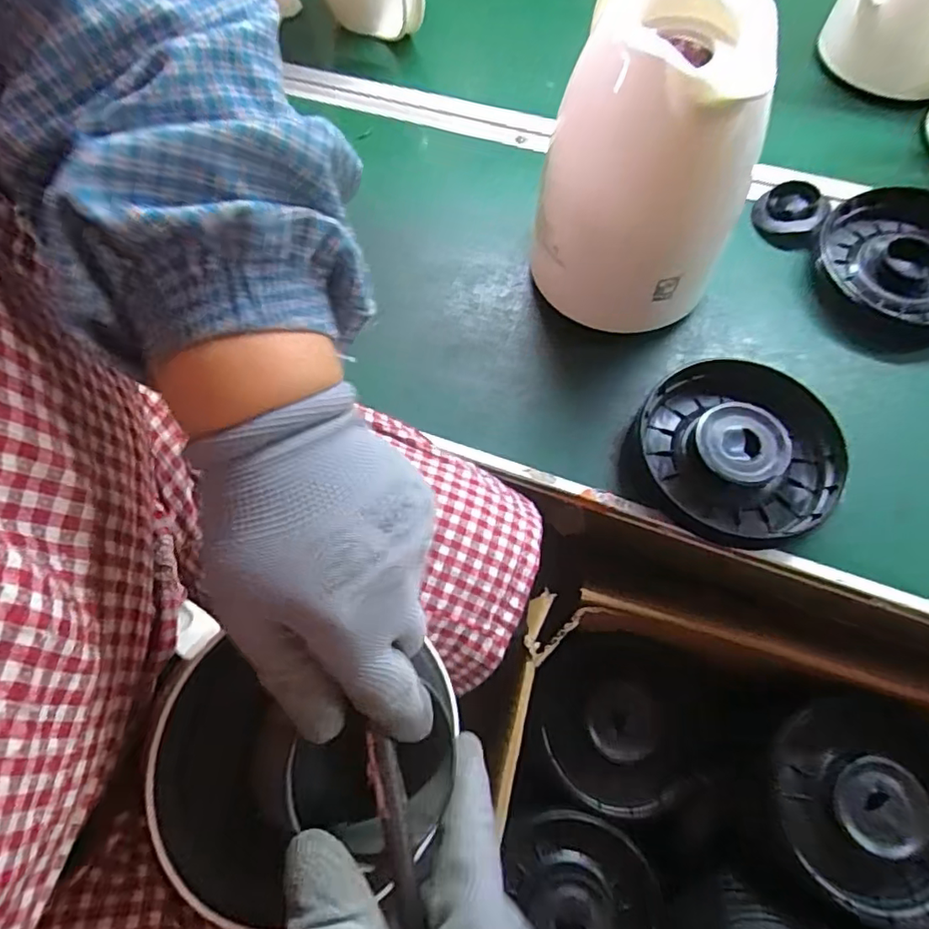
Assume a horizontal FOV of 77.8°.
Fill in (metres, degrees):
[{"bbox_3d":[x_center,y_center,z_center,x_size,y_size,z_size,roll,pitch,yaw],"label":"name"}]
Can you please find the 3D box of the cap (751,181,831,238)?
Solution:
[{"bbox_3d":[0.285,-0.222,0.506,0.056,0.024,0.047,30,69,16],"label":"cap"}]

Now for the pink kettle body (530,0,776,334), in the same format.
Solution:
[{"bbox_3d":[0.119,-0.202,0.414,0.124,0.204,0.135,7,64,6],"label":"pink kettle body"}]

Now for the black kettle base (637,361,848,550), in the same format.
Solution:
[{"bbox_3d":[0.201,-0.010,0.414,0.129,0.027,0.137,-1,64,3],"label":"black kettle base"}]

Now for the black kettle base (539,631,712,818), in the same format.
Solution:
[{"bbox_3d":[0.136,0.216,0.492,0.134,0.024,0.138,-1,64,3],"label":"black kettle base"}]

